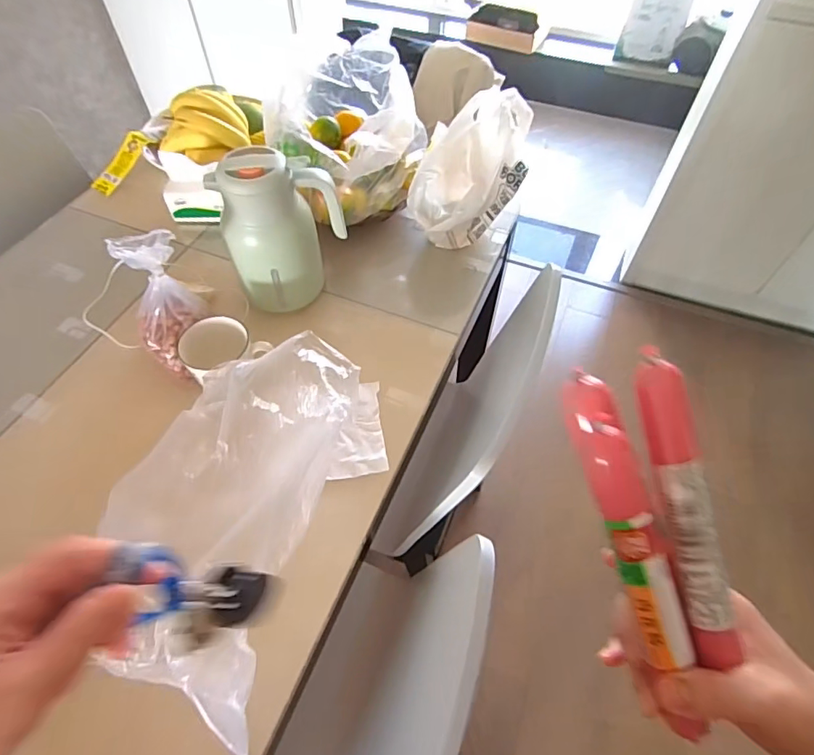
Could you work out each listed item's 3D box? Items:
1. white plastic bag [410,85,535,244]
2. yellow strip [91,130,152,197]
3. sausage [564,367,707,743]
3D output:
[{"bbox_3d":[0.109,-0.339,0.853,0.169,0.175,0.251,19,58,12],"label":"white plastic bag"},{"bbox_3d":[-0.572,-0.430,1.000,0.050,0.014,0.146,33,82,5],"label":"yellow strip"},{"bbox_3d":[0.111,0.082,0.237,0.031,0.026,0.173,-17,89,-12],"label":"sausage"}]

